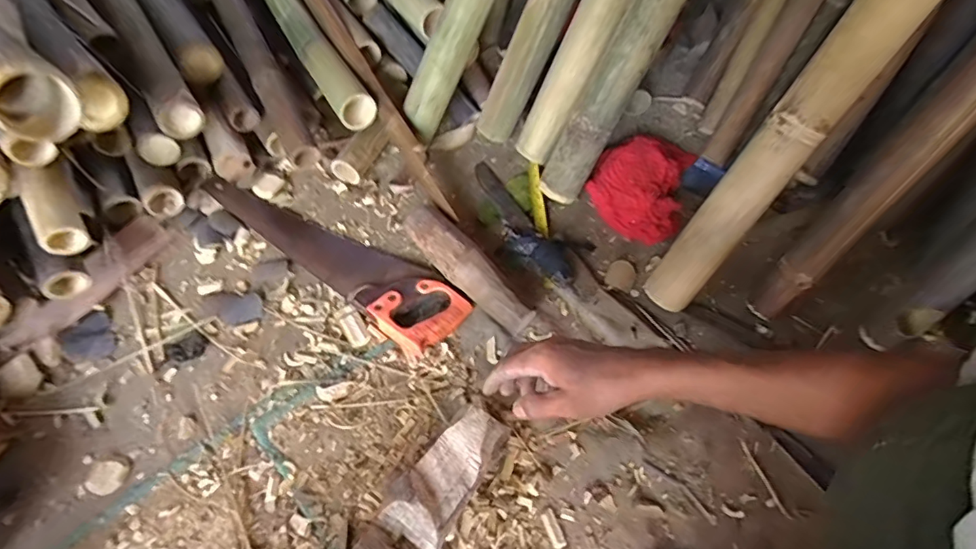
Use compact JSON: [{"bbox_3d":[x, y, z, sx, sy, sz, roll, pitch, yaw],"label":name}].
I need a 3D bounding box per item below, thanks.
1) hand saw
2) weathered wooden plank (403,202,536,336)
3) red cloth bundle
[{"bbox_3d":[-0.246,-0.047,0.818,0.491,0.031,0.119,34,58,19],"label":"hand saw"},{"bbox_3d":[-0.031,-0.009,0.781,0.063,0.064,0.250,-34,63,-26],"label":"weathered wooden plank"},{"bbox_3d":[0.281,-0.177,0.939,0.175,0.068,0.247,17,54,7],"label":"red cloth bundle"}]

